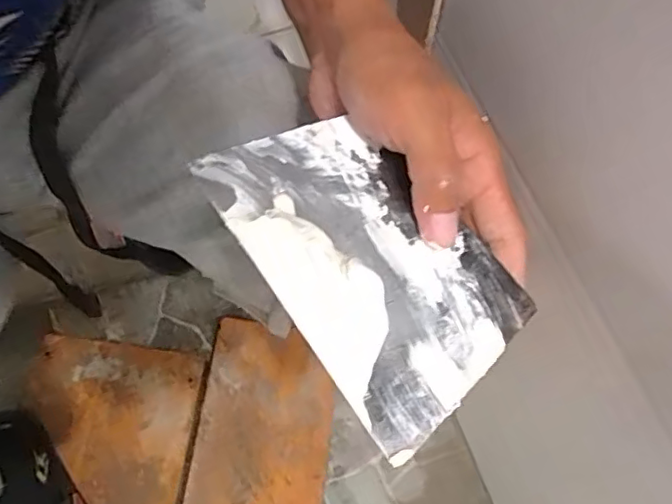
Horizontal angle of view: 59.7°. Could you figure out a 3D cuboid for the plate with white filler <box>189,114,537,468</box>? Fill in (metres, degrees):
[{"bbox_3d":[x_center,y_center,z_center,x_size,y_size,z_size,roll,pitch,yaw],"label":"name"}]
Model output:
[{"bbox_3d":[0.015,-0.002,0.241,0.090,0.014,0.137,-31,77,-26],"label":"plate with white filler"}]

